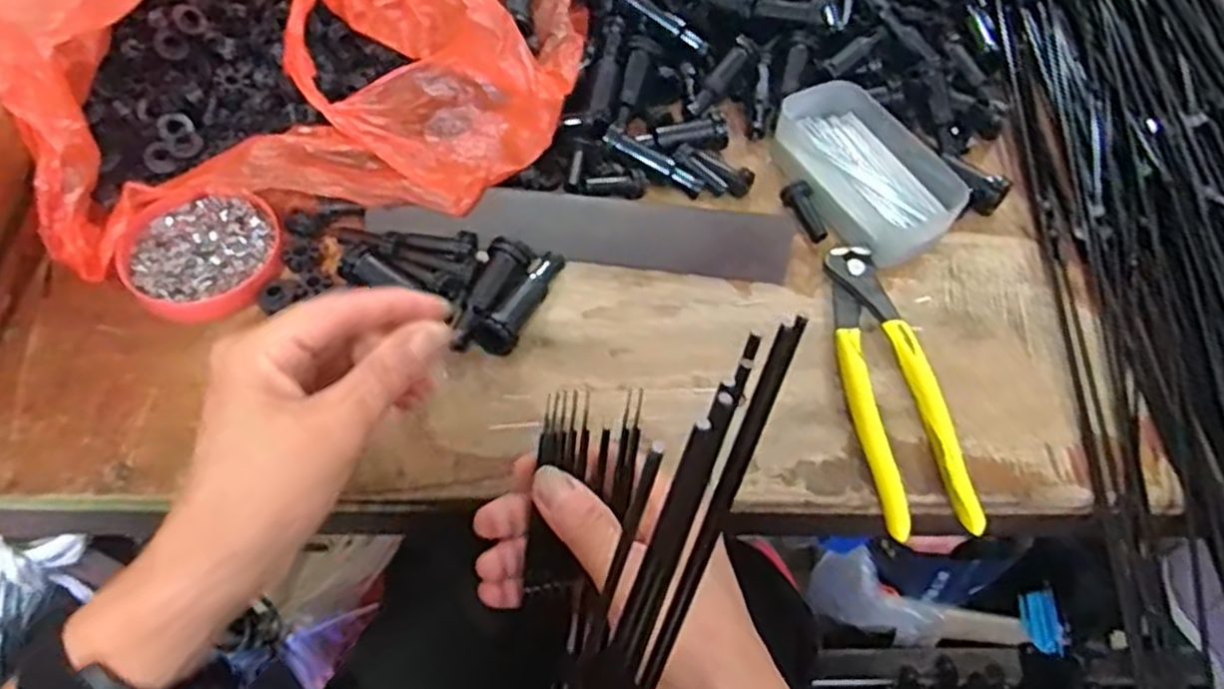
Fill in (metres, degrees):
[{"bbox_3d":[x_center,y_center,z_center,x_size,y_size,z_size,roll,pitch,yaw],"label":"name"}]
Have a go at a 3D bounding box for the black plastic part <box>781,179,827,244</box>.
[{"bbox_3d":[0.119,-0.079,0.475,0.018,0.014,0.038,-21,76,-16],"label":"black plastic part"}]

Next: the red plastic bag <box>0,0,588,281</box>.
[{"bbox_3d":[-0.170,-0.200,0.455,0.298,0.113,0.275,-8,59,-9],"label":"red plastic bag"}]

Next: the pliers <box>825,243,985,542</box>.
[{"bbox_3d":[0.144,0.018,0.415,0.044,0.015,0.167,-4,58,-7],"label":"pliers"}]

